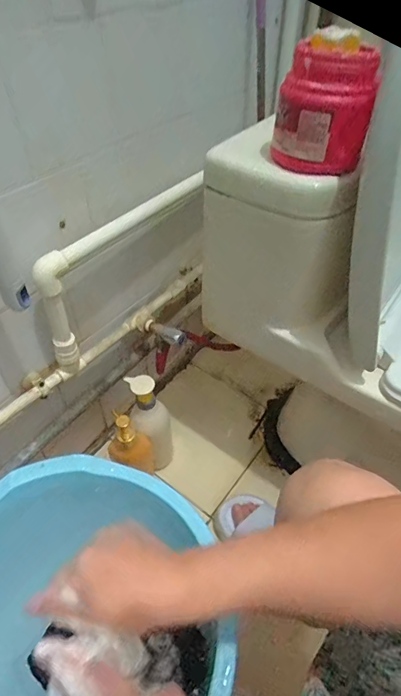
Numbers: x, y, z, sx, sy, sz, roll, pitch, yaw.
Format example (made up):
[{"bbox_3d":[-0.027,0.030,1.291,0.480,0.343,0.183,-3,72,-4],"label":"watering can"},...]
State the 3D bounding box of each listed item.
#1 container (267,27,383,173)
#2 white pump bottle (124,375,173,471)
[{"bbox_3d":[0.128,-0.249,0.418,0.097,0.113,0.102,13,48,11],"label":"container"},{"bbox_3d":[-0.095,0.149,0.780,0.076,0.217,0.074,-2,47,-2],"label":"white pump bottle"}]

